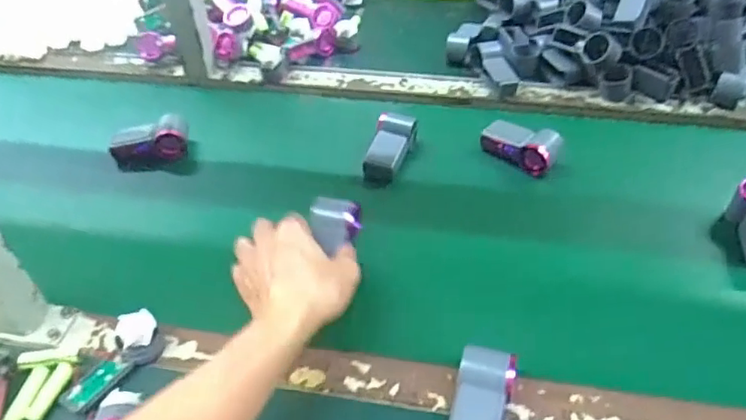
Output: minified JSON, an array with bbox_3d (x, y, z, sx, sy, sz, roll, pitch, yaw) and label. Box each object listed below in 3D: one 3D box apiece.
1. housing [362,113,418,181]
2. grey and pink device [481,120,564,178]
[{"bbox_3d":[0.021,-0.076,0.722,0.046,0.041,0.100,17,62,18],"label":"housing"},{"bbox_3d":[0.177,-0.078,0.718,0.094,0.034,0.056,28,52,26],"label":"grey and pink device"}]

